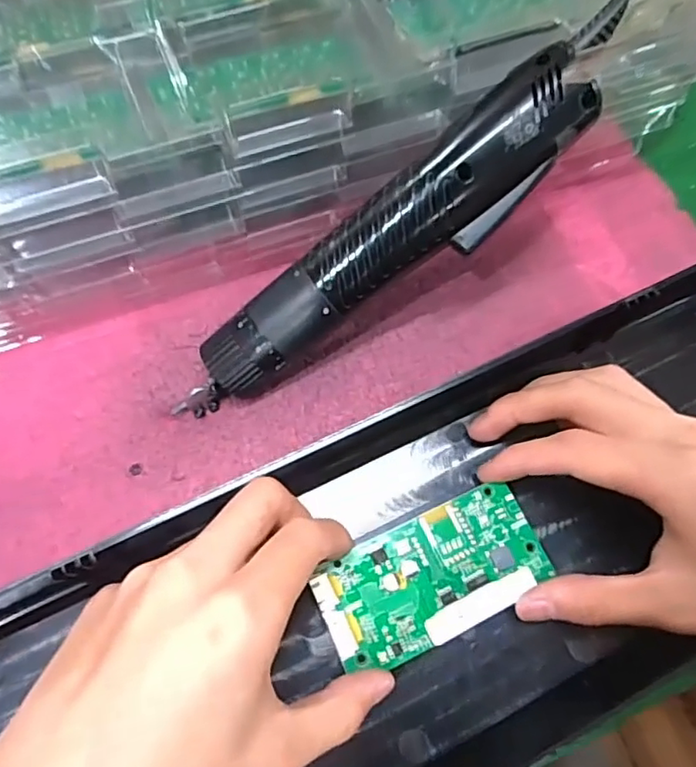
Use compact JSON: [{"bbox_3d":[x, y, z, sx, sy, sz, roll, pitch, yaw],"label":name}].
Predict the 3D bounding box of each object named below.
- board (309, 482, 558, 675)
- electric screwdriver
[{"bbox_3d":[0.035,0.079,0.243,0.094,0.010,0.048,-21,66,-11],"label":"board"},{"bbox_3d":[0.008,-0.054,0.255,0.211,0.028,0.035,-37,67,13],"label":"electric screwdriver"}]

